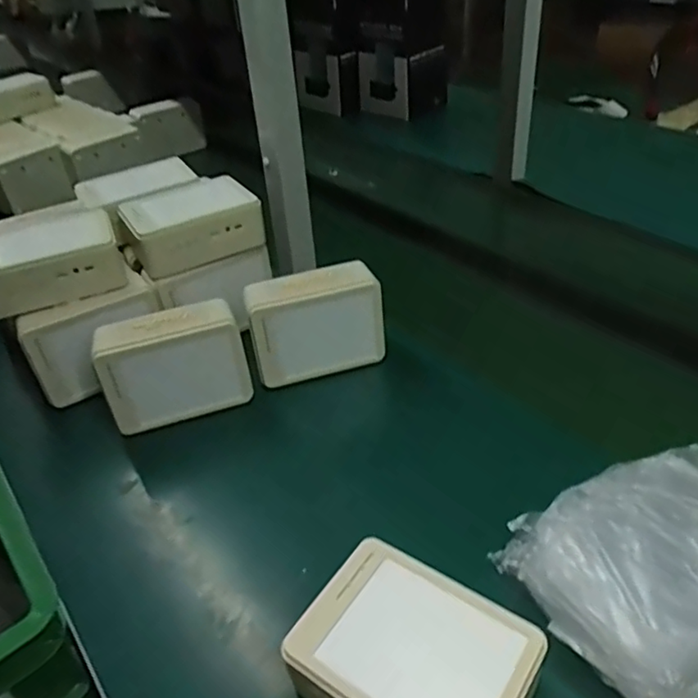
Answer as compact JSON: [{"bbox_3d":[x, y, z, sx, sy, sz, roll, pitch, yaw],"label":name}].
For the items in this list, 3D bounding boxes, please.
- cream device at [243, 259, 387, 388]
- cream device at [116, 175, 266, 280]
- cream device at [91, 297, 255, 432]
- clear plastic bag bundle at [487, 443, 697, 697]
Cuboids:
[{"bbox_3d":[-0.035,-0.027,0.672,0.142,0.105,0.047,-13,36,-12],"label":"cream device"},{"bbox_3d":[-0.185,-0.146,0.731,0.144,0.059,0.110,-22,38,-23],"label":"cream device"},{"bbox_3d":[-0.180,0.020,0.645,0.141,0.108,0.060,-17,37,-18],"label":"cream device"},{"bbox_3d":[0.231,0.141,0.439,0.219,0.052,0.146,-18,37,-19],"label":"clear plastic bag bundle"}]

